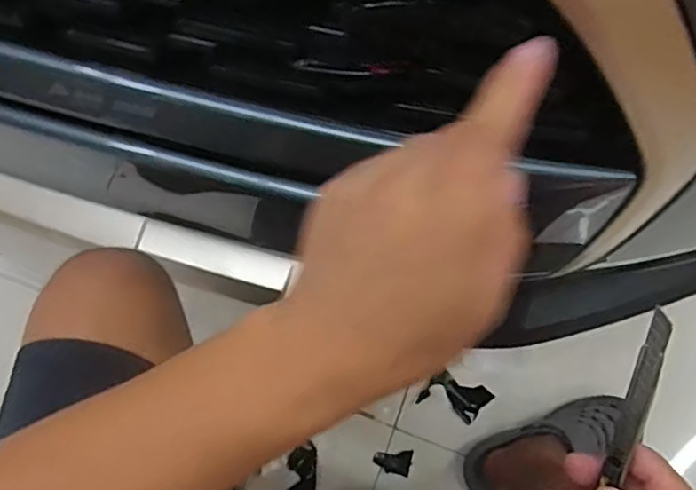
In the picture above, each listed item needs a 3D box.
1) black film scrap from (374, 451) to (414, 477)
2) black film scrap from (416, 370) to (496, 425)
[{"bbox_3d":[0.070,0.336,0.947,0.058,0.004,0.036,4,71,2],"label":"black film scrap"},{"bbox_3d":[0.172,0.242,0.977,0.106,0.010,0.064,23,73,8],"label":"black film scrap"}]

